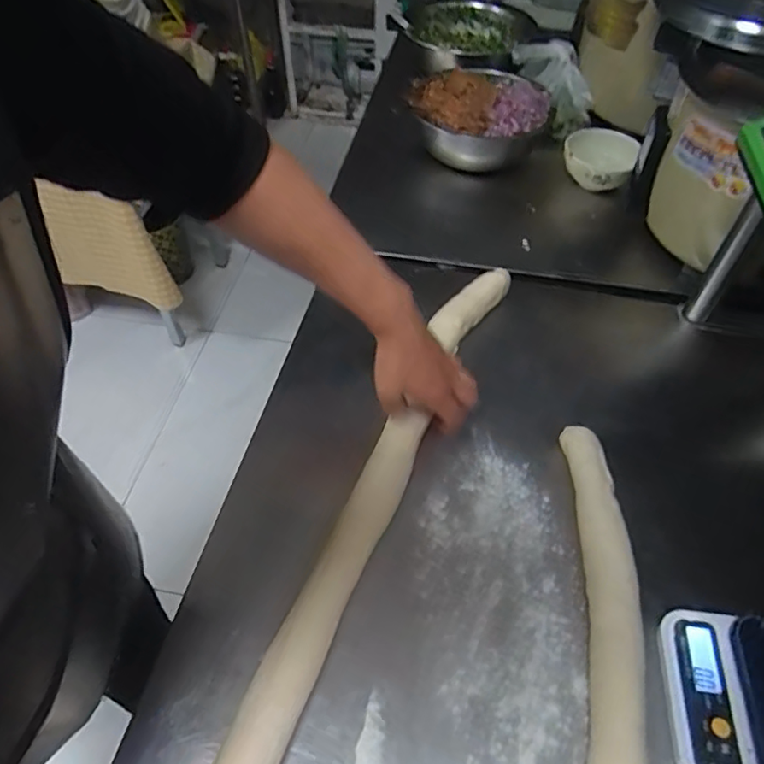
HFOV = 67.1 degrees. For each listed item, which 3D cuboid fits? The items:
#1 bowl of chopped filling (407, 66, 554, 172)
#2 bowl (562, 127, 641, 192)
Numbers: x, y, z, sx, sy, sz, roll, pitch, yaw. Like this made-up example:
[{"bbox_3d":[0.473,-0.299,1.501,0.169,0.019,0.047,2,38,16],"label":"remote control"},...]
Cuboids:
[{"bbox_3d":[0.165,-0.451,0.979,0.233,0.098,0.194,0,52,0],"label":"bowl of chopped filling"},{"bbox_3d":[0.355,-0.363,0.948,0.111,0.057,0.120,0,52,0],"label":"bowl"}]

